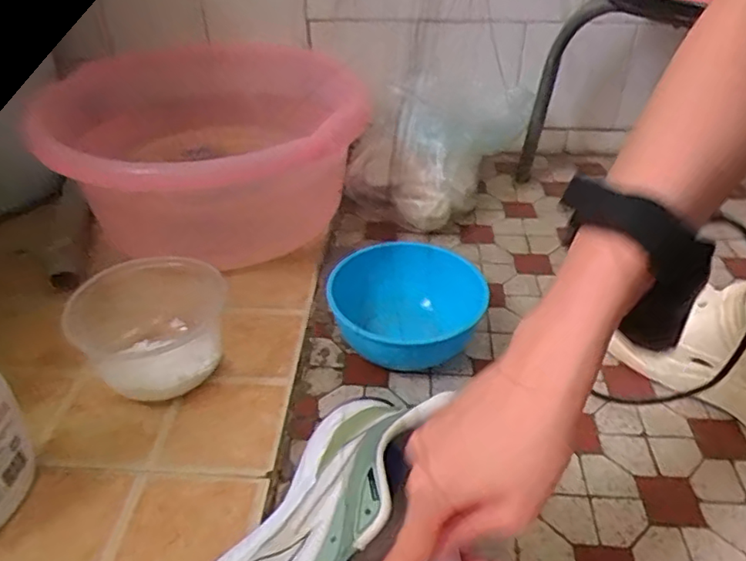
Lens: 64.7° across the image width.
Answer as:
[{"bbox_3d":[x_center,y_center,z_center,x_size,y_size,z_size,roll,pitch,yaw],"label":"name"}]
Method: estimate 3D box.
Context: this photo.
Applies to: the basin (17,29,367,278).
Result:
[{"bbox_3d":[-0.182,-0.161,0.723,0.341,0.174,0.364,1,38,-1],"label":"basin"}]

